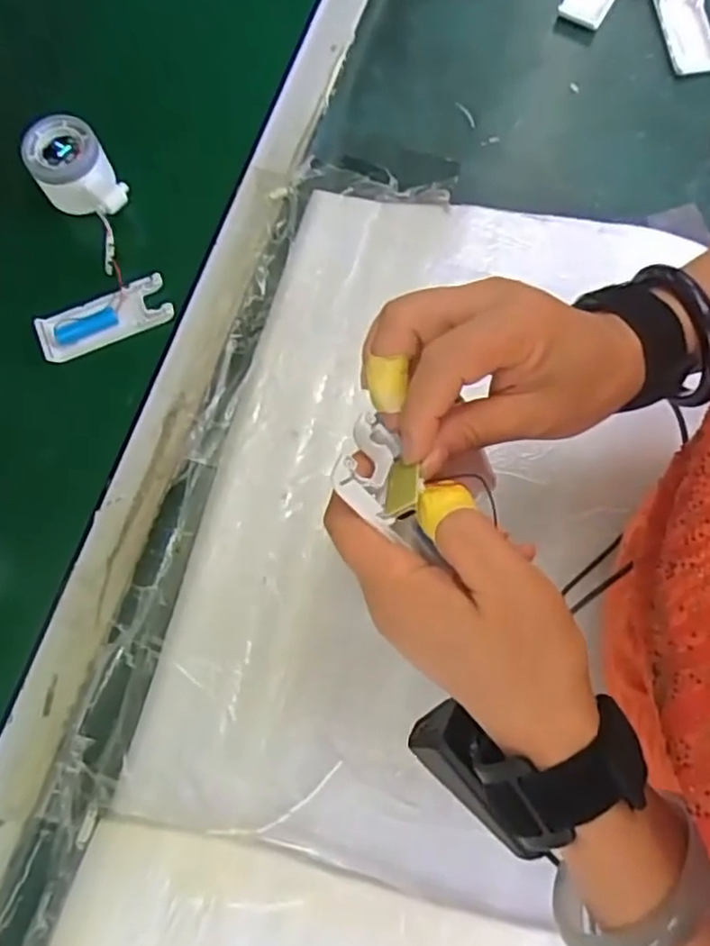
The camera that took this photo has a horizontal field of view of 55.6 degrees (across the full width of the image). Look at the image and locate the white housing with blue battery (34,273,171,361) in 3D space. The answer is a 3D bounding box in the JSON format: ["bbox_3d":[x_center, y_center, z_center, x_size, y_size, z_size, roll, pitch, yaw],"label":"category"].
[{"bbox_3d":[-0.202,-0.124,0.545,0.105,0.013,0.041,-22,76,-5],"label":"white housing with blue battery"}]

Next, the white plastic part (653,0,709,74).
[{"bbox_3d":[0.303,-0.409,0.613,0.044,0.008,0.100,-5,75,-1],"label":"white plastic part"}]

